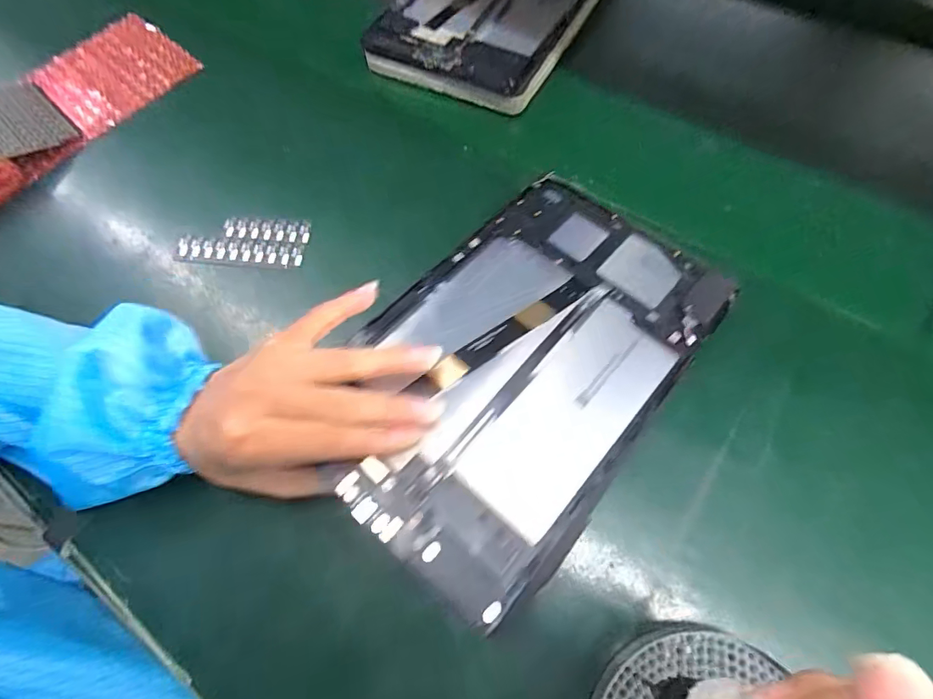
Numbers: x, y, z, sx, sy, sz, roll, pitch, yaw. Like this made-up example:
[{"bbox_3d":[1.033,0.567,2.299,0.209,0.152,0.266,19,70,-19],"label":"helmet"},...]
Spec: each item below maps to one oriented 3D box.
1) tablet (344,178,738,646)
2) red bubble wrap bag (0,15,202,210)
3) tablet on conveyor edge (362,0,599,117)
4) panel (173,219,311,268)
[{"bbox_3d":[0.031,0.000,0.265,0.145,0.010,0.235,37,68,17],"label":"tablet"},{"bbox_3d":[-0.376,-0.203,0.416,0.116,0.028,0.267,36,72,17],"label":"red bubble wrap bag"},{"bbox_3d":[0.028,-0.318,0.434,0.155,0.025,0.225,27,69,14],"label":"tablet on conveyor edge"},{"bbox_3d":[-0.167,-0.081,0.358,0.097,0.008,0.038,4,66,5],"label":"panel"}]

